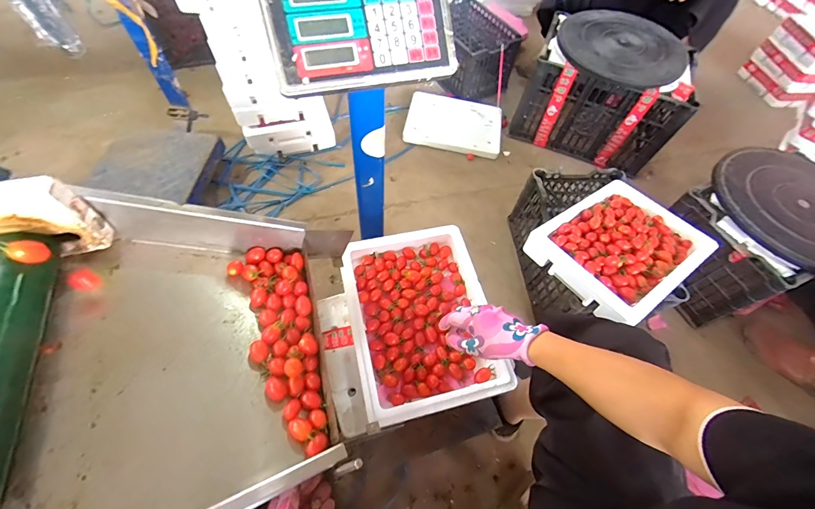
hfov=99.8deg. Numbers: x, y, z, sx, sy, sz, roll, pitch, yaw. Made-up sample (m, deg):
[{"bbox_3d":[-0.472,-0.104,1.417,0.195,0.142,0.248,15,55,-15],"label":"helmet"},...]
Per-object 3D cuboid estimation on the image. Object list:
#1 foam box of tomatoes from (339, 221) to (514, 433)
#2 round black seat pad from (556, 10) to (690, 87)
[{"bbox_3d":[0.021,0.120,0.677,0.257,0.088,0.345,-11,61,-10],"label":"foam box of tomatoes"},{"bbox_3d":[0.664,-0.646,1.066,0.382,0.053,0.328,36,64,16],"label":"round black seat pad"}]

